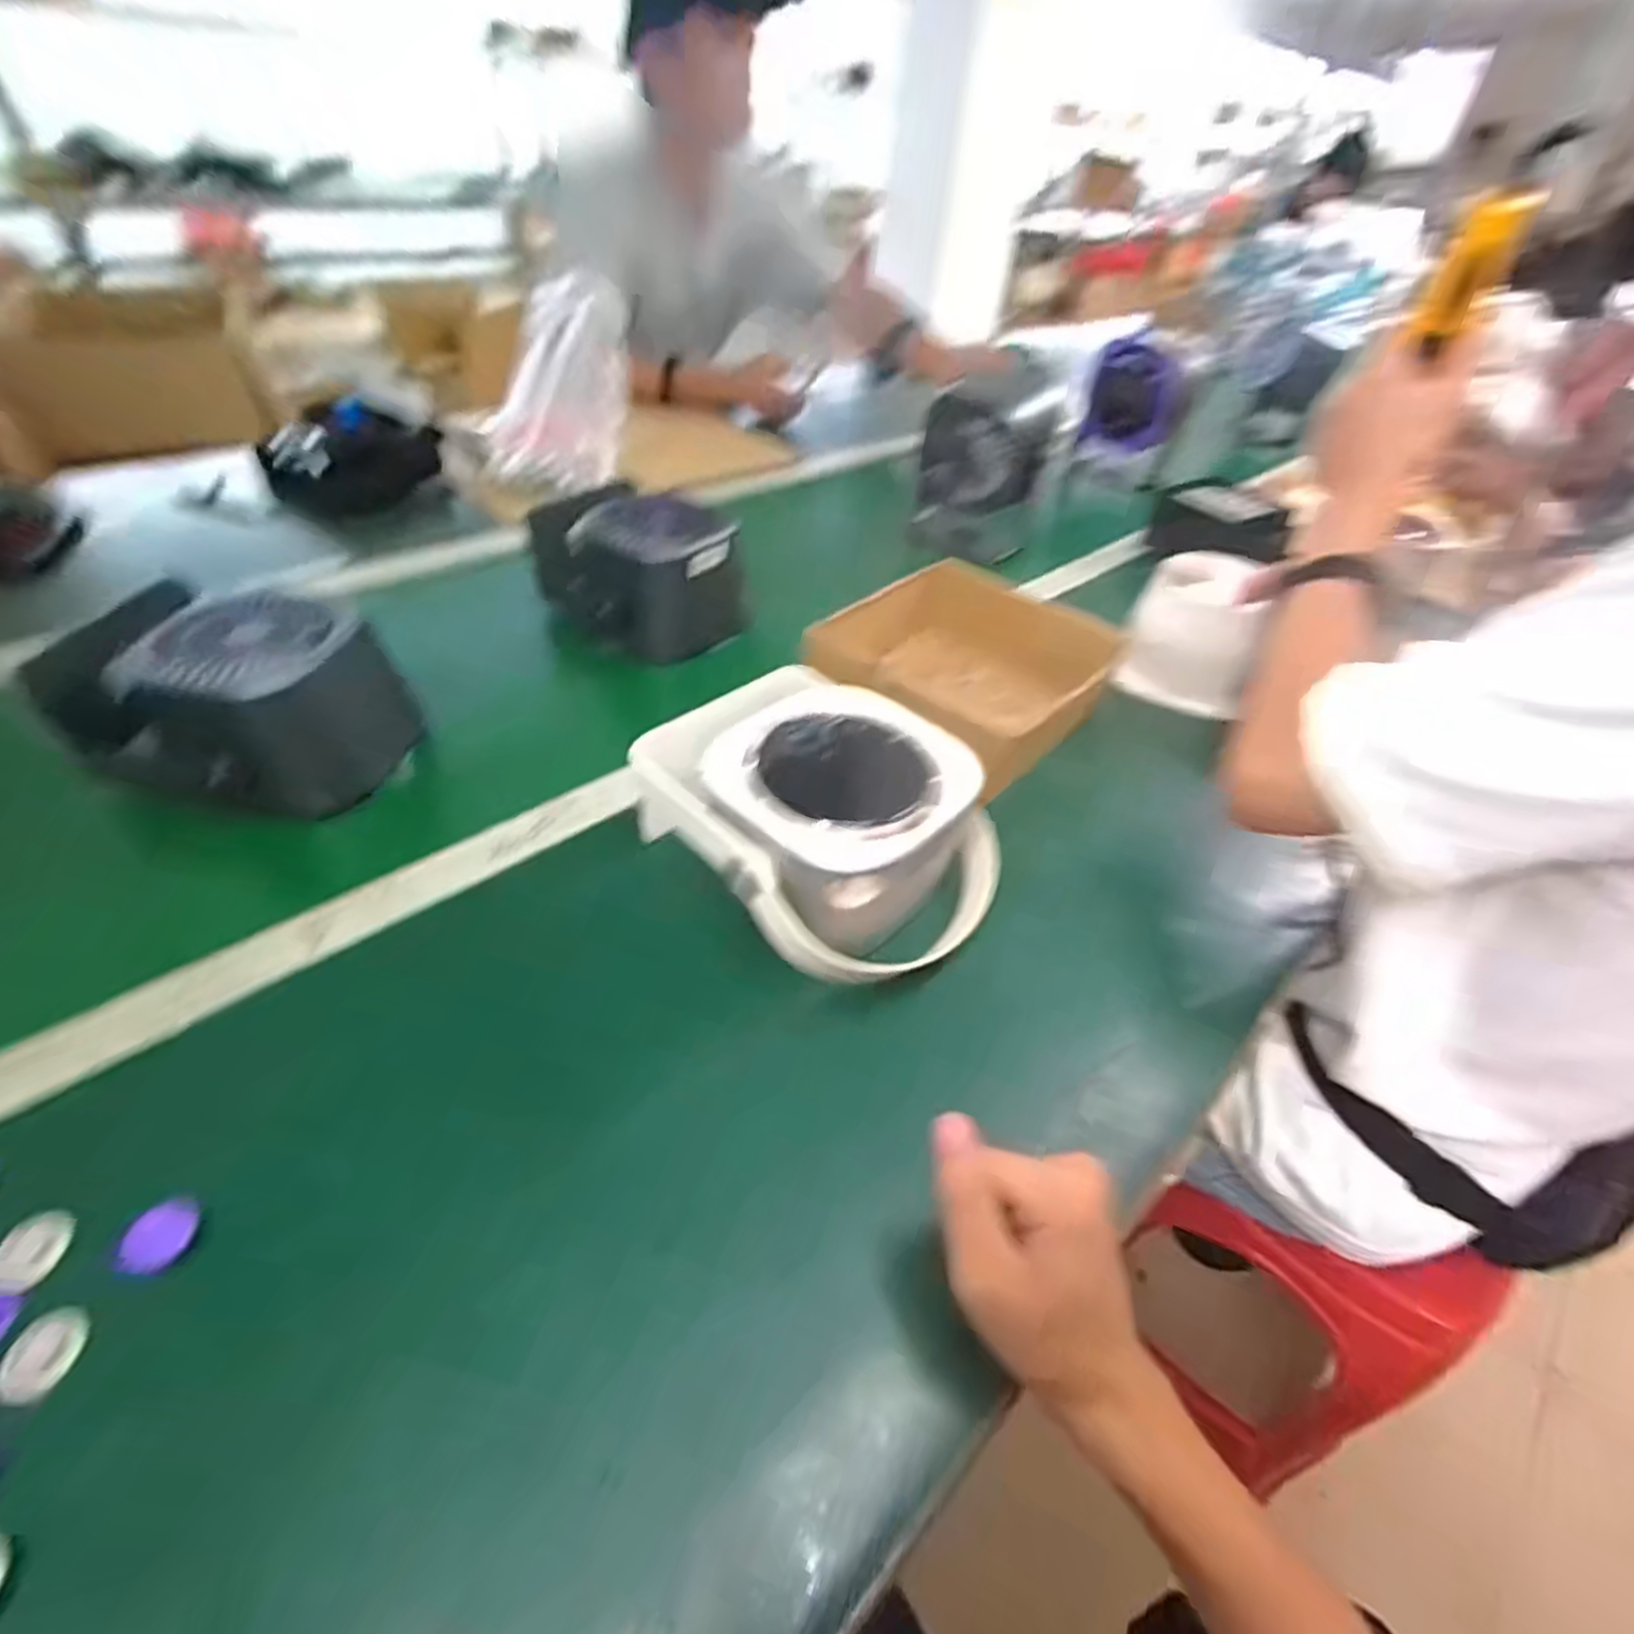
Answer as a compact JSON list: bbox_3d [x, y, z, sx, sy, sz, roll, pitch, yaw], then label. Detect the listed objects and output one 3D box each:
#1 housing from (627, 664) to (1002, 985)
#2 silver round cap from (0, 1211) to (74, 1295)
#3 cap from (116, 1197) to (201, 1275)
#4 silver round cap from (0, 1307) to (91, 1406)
[{"bbox_3d":[0.002,0.000,0.467,0.216,0.092,0.158,29,48,22],"label":"housing"},{"bbox_3d":[-0.337,0.187,0.320,0.025,0.009,0.029,2,44,-5],"label":"silver round cap"},{"bbox_3d":[-0.285,0.181,0.321,0.027,0.006,0.029,3,43,-3],"label":"cap"},{"bbox_3d":[-0.307,0.213,0.294,0.024,0.006,0.030,11,44,5],"label":"silver round cap"}]

